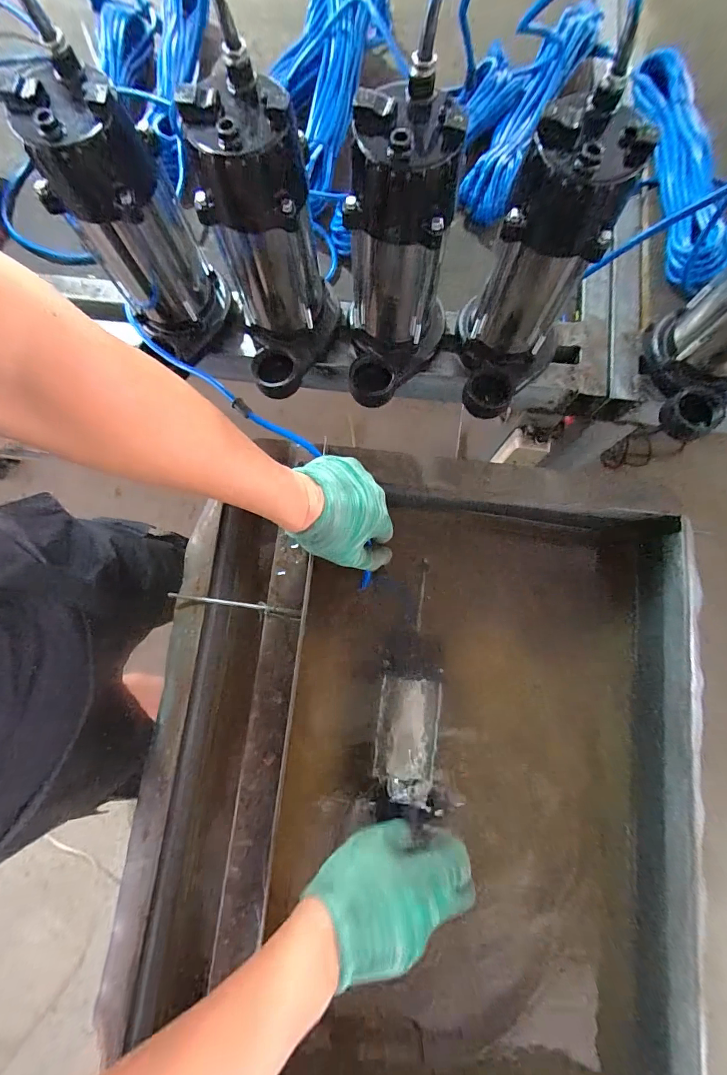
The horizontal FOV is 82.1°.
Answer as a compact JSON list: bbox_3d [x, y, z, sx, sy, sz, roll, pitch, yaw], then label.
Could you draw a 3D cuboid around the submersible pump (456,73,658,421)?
[{"bbox_3d":[0.158,-0.240,0.416,0.114,0.243,0.139,27,80,6],"label":"submersible pump"}]

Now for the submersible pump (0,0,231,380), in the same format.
[{"bbox_3d":[-0.225,-0.303,0.428,0.110,0.252,0.107,-22,79,-4],"label":"submersible pump"}]

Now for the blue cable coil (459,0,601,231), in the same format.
[{"bbox_3d":[0.214,-0.604,0.575,0.121,0.070,0.348,22,79,5],"label":"blue cable coil"}]

